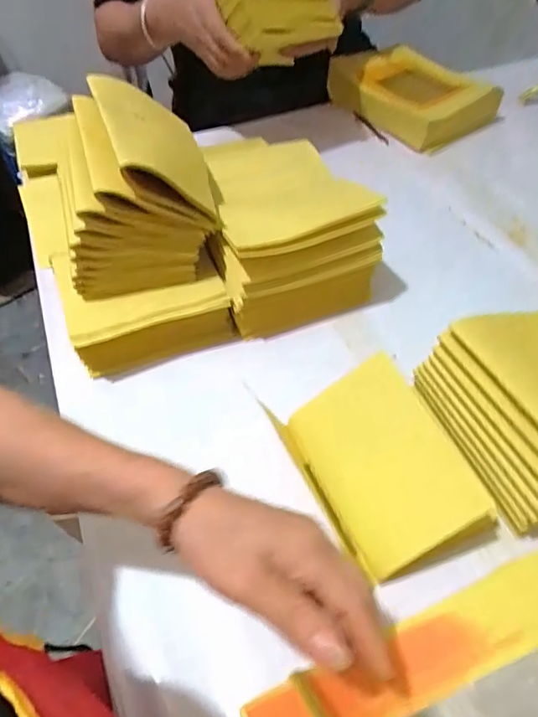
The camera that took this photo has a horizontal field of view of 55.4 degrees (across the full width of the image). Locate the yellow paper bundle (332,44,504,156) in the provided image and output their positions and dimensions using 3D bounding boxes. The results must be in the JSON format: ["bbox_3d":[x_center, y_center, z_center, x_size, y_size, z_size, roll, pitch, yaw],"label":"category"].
[{"bbox_3d":[0.236,-0.434,0.832,0.181,0.066,0.232,-27,56,-17],"label":"yellow paper bundle"}]

